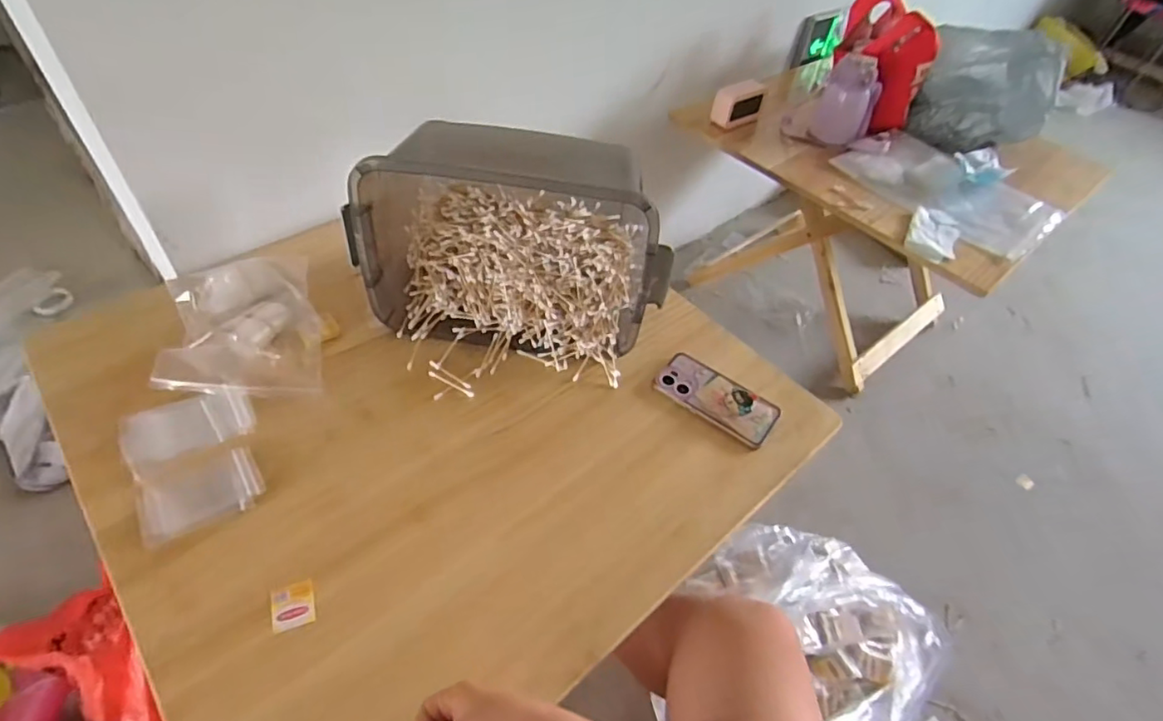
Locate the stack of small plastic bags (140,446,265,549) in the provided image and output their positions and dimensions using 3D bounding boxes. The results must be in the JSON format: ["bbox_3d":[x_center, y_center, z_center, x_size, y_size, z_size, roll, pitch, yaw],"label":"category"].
[{"bbox_3d":[-0.422,0.146,0.645,0.114,0.013,0.084,-23,54,-25],"label":"stack of small plastic bags"}]

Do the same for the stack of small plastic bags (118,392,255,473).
[{"bbox_3d":[-0.464,0.075,0.687,0.131,0.012,0.084,-24,55,-26],"label":"stack of small plastic bags"}]

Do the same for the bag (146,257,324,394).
[{"bbox_3d":[-0.451,-0.048,0.776,0.182,0.044,0.239,-10,50,-15],"label":"bag"}]

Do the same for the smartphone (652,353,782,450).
[{"bbox_3d":[0.180,0.047,0.777,0.161,0.017,0.084,33,53,21],"label":"smartphone"}]

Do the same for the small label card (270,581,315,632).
[{"bbox_3d":[-0.286,0.243,0.577,0.037,0.004,0.043,-6,51,-30],"label":"small label card"}]

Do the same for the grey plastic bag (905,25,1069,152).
[{"bbox_3d":[0.925,-0.620,1.362,0.206,0.259,0.209,6,48,-1],"label":"grey plastic bag"}]

